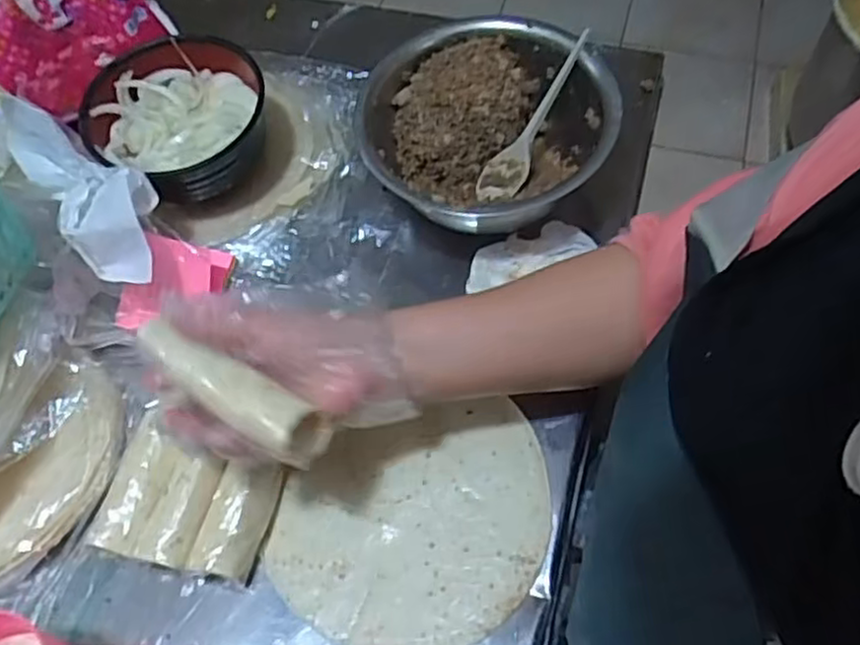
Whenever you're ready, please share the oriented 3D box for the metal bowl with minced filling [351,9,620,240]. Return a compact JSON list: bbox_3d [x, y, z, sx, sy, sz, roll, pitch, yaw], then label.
[{"bbox_3d":[0.044,-0.143,0.571,0.183,0.093,0.186,-1,60,3],"label":"metal bowl with minced filling"}]

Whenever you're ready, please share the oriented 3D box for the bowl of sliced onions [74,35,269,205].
[{"bbox_3d":[-0.201,-0.156,0.591,0.140,0.070,0.134,-1,60,3],"label":"bowl of sliced onions"}]

